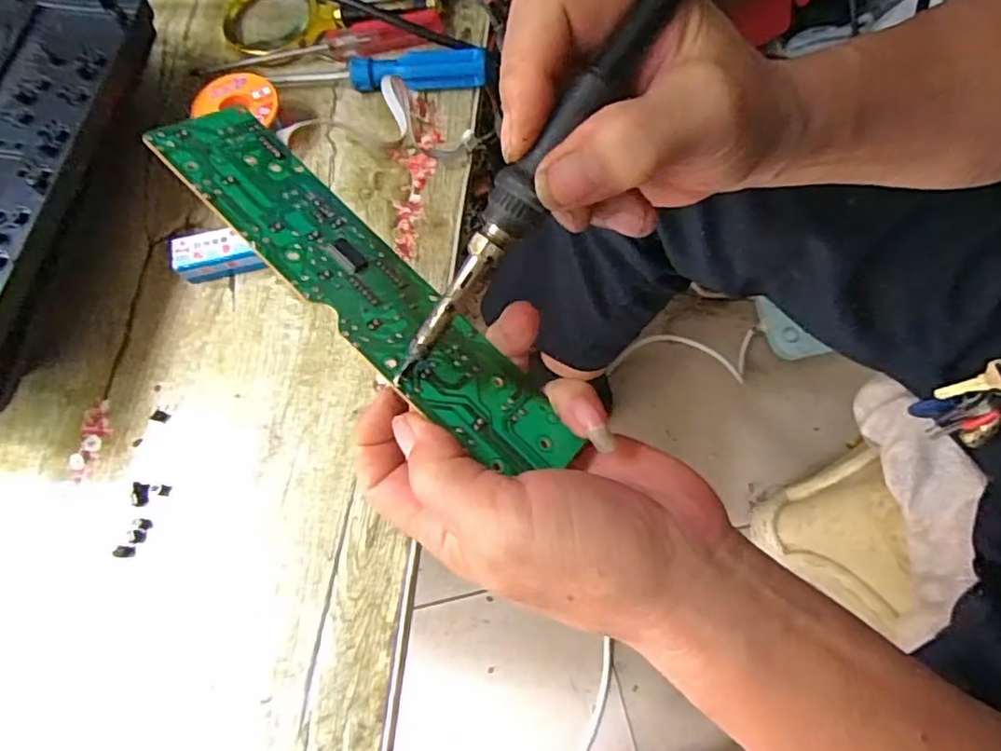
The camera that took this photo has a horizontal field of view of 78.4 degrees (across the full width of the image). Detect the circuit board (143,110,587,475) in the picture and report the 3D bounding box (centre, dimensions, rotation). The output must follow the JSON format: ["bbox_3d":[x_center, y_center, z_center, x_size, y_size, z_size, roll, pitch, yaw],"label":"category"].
[{"bbox_3d":[-0.053,-0.035,0.244,0.199,0.004,0.046,44,53,6],"label":"circuit board"}]

